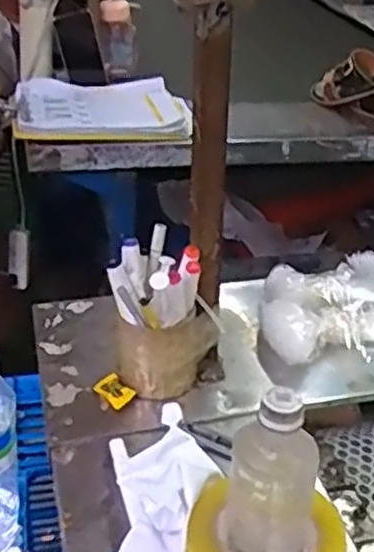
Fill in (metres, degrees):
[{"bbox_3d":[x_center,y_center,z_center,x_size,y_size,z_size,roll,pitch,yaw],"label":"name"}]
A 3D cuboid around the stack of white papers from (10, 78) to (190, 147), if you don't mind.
[{"bbox_3d":[-0.161,-0.317,1.413,0.328,0.047,0.230,0,32,-5],"label":"stack of white papers"}]

